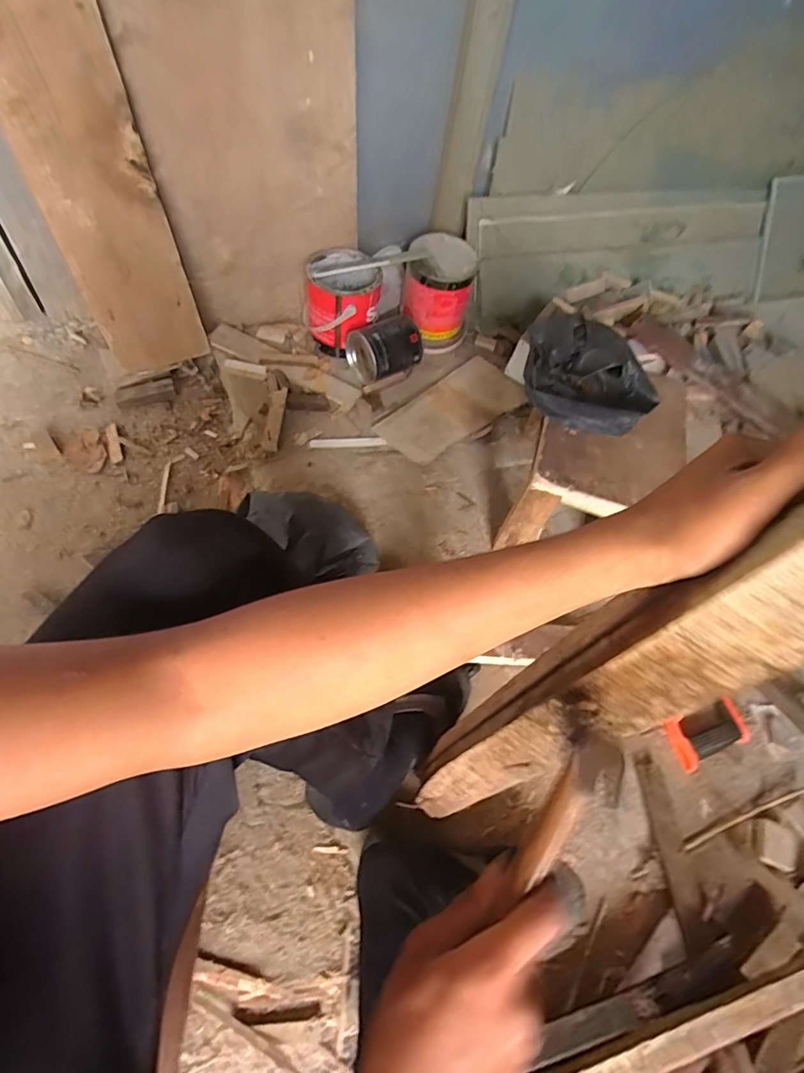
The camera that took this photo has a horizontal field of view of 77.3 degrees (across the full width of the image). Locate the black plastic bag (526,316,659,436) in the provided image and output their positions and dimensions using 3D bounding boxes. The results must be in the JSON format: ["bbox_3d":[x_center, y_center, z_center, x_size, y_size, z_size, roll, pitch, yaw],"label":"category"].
[{"bbox_3d":[0.289,-0.246,0.781,0.194,0.084,0.162,15,59,-1],"label":"black plastic bag"}]

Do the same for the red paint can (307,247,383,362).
[{"bbox_3d":[-0.123,-0.494,1.058,0.150,0.131,0.154,2,61,-3],"label":"red paint can"}]

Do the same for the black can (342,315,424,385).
[{"bbox_3d":[-0.042,-0.402,1.063,0.140,0.100,0.120,-28,67,-21],"label":"black can"}]

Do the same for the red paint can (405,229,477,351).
[{"bbox_3d":[0.084,-0.549,1.120,0.149,0.166,0.189,21,62,8],"label":"red paint can"}]

